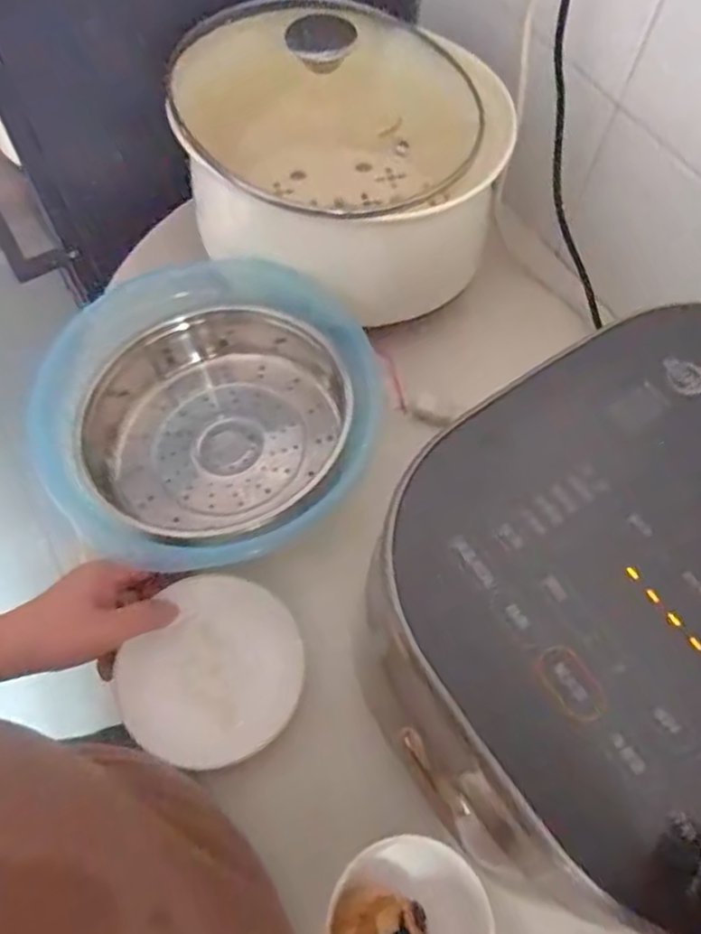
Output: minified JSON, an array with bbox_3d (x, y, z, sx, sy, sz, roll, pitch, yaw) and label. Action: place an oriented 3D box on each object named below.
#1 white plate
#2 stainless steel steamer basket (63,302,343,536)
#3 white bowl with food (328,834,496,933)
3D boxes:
[{"bbox_3d":[-0.098,0.147,0.490,0.125,0.034,0.130,0,63,-1],"label":"white plate"},{"bbox_3d":[-0.111,-0.040,0.547,0.210,0.055,0.182,-27,66,-14],"label":"stainless steel steamer basket"},{"bbox_3d":[0.038,0.275,0.405,0.093,0.058,0.093,0,63,-1],"label":"white bowl with food"}]

